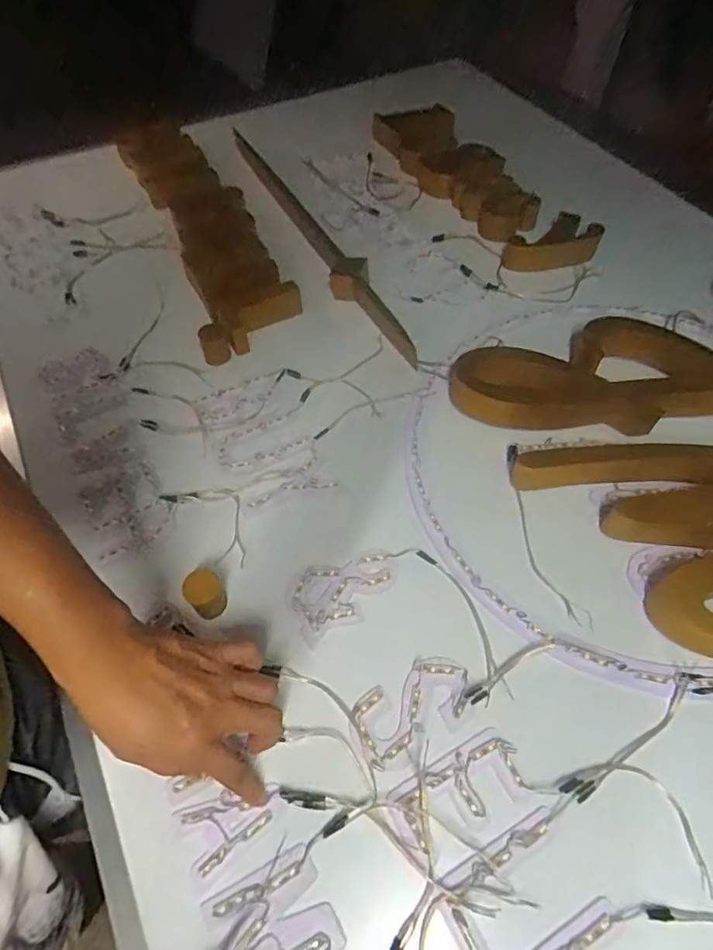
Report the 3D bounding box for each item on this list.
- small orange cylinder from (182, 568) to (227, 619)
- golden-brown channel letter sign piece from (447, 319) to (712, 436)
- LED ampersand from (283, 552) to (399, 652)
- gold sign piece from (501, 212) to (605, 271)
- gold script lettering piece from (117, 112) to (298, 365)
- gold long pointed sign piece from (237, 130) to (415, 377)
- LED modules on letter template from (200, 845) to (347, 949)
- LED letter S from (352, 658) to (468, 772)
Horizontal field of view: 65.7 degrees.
[{"bbox_3d":[-0.138,0.109,0.506,0.032,0.044,0.029,-35,62,-21],"label":"small orange cylinder"},{"bbox_3d":[0.289,-0.118,0.655,0.349,0.047,0.154,4,56,4],"label":"golden-brown channel letter sign piece"},{"bbox_3d":[-0.012,0.108,0.529,0.106,0.004,0.069,-25,59,-15],"label":"LED ampersand"},{"bbox_3d":[0.281,-0.328,0.794,0.139,0.034,0.076,-26,59,-16],"label":"gold sign piece"},{"bbox_3d":[-0.232,-0.383,0.834,0.147,0.045,0.530,-21,59,-14],"label":"gold script lettering piece"},{"bbox_3d":[-0.059,-0.360,0.829,0.052,0.042,0.562,-23,58,-14],"label":"gold long pointed sign piece"},{"bbox_3d":[-0.061,0.317,0.389,0.085,0.006,0.067,-22,58,-13],"label":"LED modules on letter template"},{"bbox_3d":[0.049,0.199,0.468,0.108,0.005,0.061,-28,60,-17],"label":"LED letter S"}]

